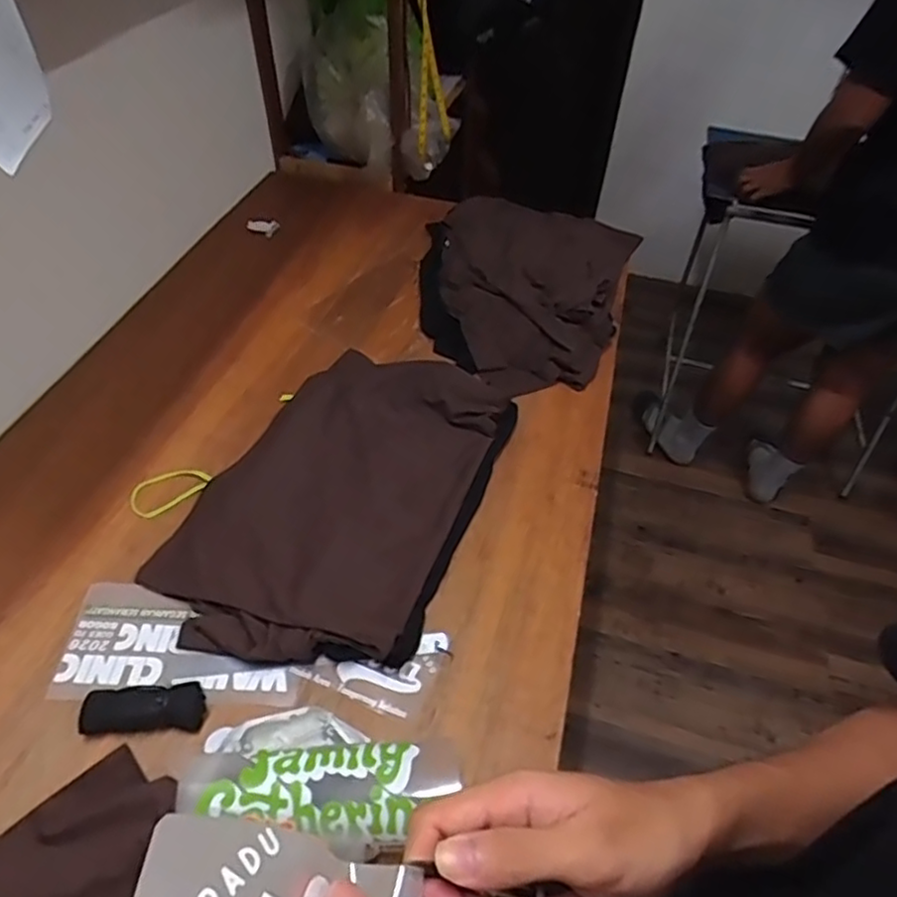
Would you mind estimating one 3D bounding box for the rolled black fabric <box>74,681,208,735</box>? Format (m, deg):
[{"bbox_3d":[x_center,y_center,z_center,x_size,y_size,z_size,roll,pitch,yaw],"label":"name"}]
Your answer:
[{"bbox_3d":[-0.340,0.288,0.731,0.128,0.025,0.052,-2,47,-5],"label":"rolled black fabric"}]

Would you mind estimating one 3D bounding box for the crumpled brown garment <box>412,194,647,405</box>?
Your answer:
[{"bbox_3d":[0.159,-0.333,1.291,0.433,0.082,0.565,8,47,4],"label":"crumpled brown garment"}]

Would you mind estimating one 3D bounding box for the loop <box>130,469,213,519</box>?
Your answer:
[{"bbox_3d":[-0.401,0.057,0.942,0.110,0.021,0.054,-33,57,-29],"label":"loop"}]

